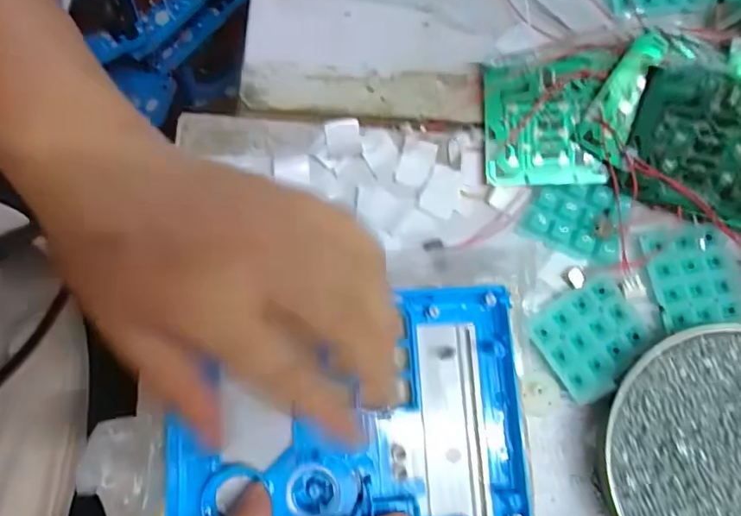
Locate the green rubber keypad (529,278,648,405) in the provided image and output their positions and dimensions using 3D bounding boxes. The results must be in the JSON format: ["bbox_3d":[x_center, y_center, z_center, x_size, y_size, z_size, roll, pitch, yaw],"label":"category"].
[{"bbox_3d":[0.121,0.044,0.290,0.058,0.007,0.050,-34,79,-6],"label":"green rubber keypad"}]

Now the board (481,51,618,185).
[{"bbox_3d":[0.100,-0.078,0.304,0.069,0.004,0.070,-2,94,1],"label":"board"}]

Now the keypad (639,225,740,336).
[{"bbox_3d":[0.185,0.011,0.300,0.054,0.004,0.056,-8,78,-1],"label":"keypad"}]

